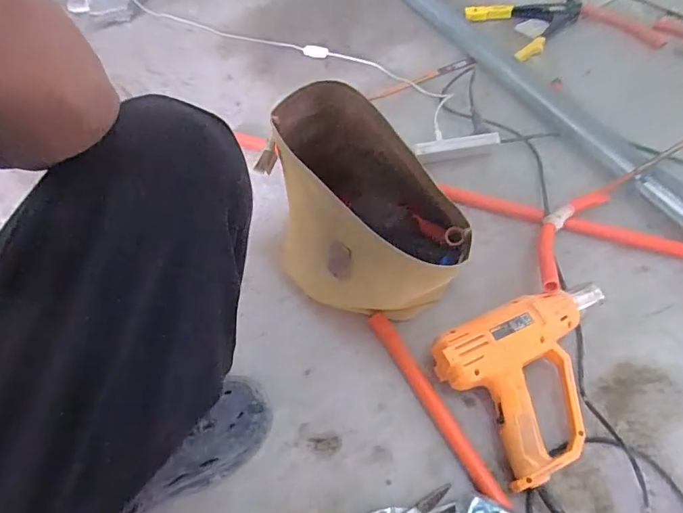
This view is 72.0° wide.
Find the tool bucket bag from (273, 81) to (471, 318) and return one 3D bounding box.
[{"bbox_3d":[0.024,-0.044,0.587,0.160,0.237,0.310,-39,62,-21],"label":"tool bucket bag"}]

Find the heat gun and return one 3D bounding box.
[{"bbox_3d":[0.250,0.135,0.566,0.233,0.071,0.175,-26,58,-14],"label":"heat gun"}]

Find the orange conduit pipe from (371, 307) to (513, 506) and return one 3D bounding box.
[{"bbox_3d":[0.110,0.173,0.571,0.029,0.023,0.263,-24,57,-13],"label":"orange conduit pipe"}]

